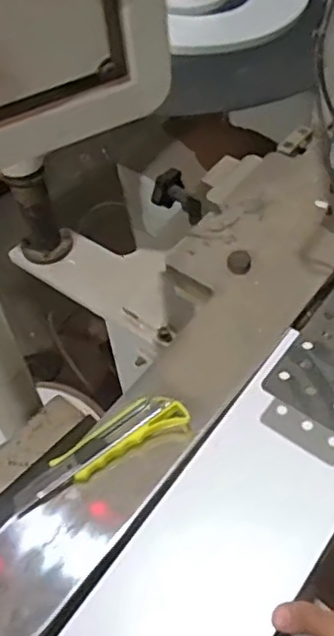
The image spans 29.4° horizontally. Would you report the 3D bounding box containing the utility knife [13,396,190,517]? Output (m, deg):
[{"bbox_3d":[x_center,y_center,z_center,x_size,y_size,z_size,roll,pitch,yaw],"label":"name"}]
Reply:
[{"bbox_3d":[-0.064,0.119,0.591,0.172,0.018,0.040,-26,56,-14],"label":"utility knife"}]

